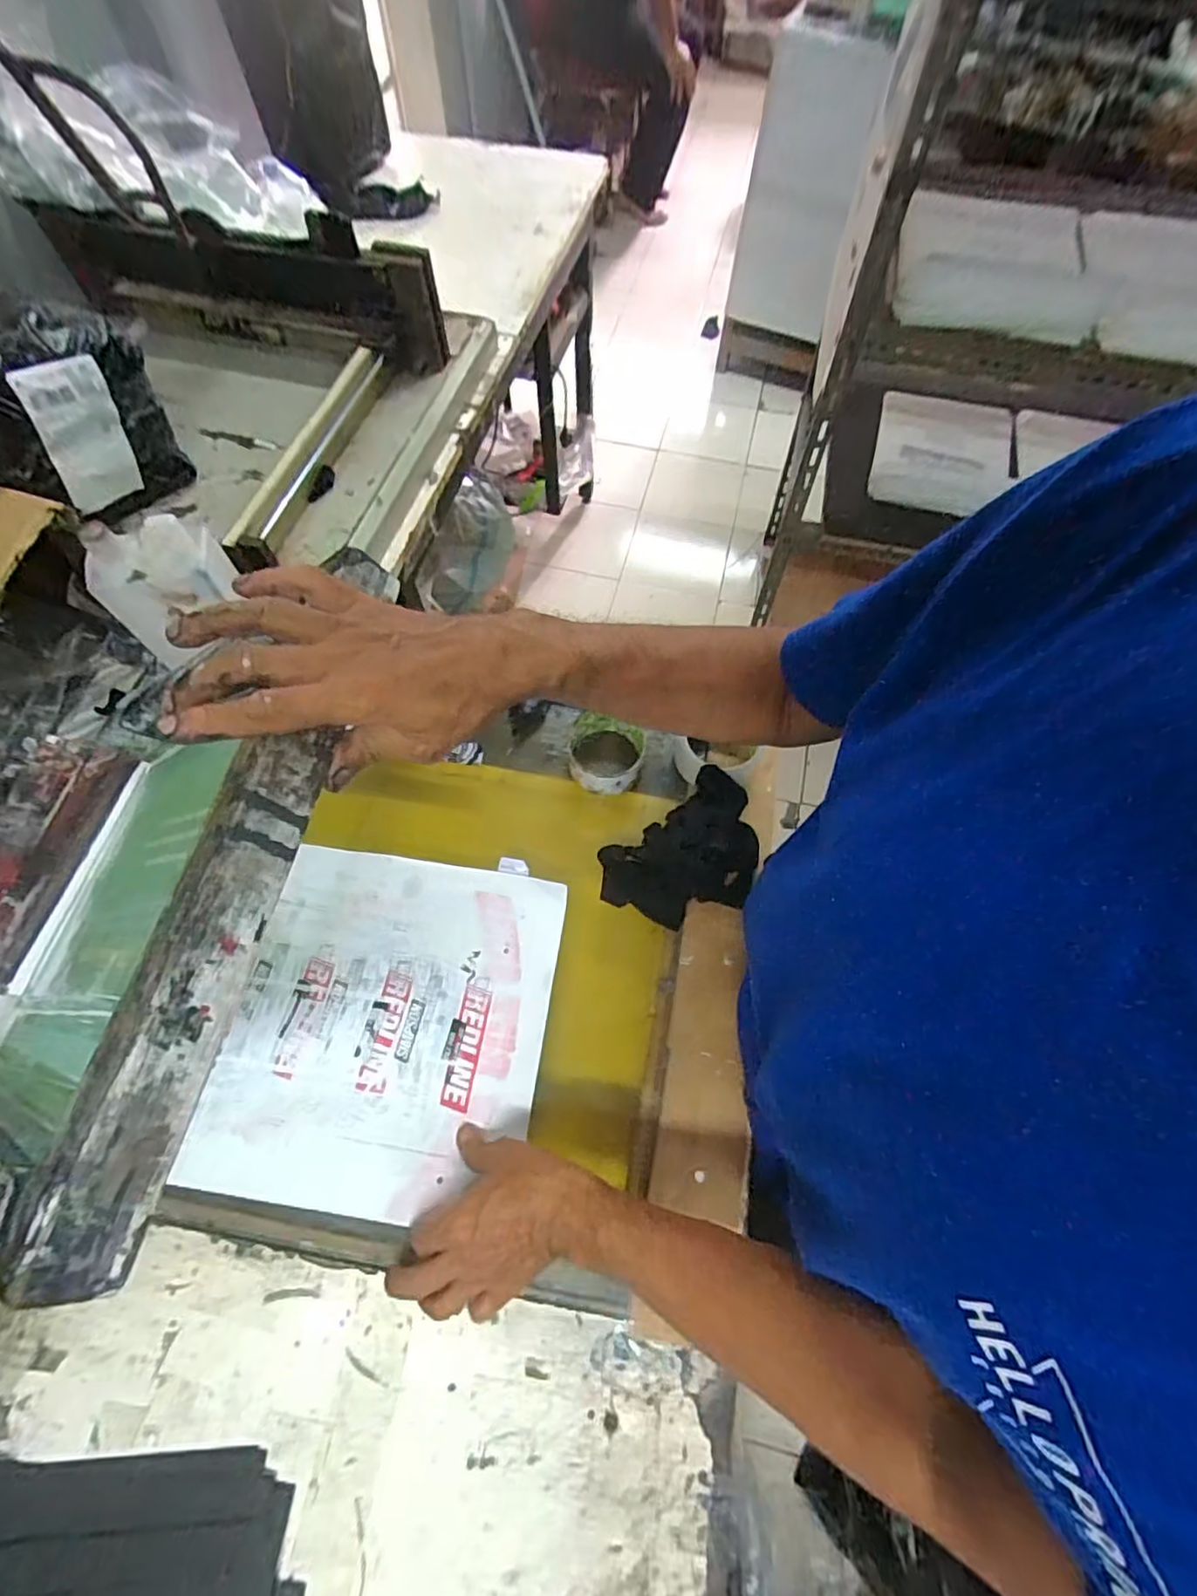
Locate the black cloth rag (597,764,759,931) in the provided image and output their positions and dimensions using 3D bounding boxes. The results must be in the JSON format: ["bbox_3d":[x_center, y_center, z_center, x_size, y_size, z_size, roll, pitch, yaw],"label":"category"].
[{"bbox_3d":[0.087,0.061,0.592,0.165,0.044,0.119,-33,70,-16],"label":"black cloth rag"}]

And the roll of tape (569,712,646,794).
[{"bbox_3d":[0.008,-0.044,0.648,0.081,0.045,0.081,17,66,6],"label":"roll of tape"}]

